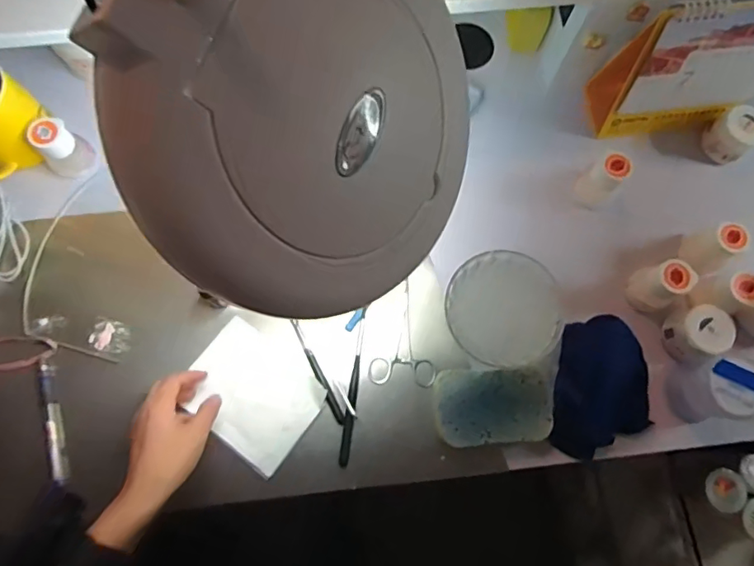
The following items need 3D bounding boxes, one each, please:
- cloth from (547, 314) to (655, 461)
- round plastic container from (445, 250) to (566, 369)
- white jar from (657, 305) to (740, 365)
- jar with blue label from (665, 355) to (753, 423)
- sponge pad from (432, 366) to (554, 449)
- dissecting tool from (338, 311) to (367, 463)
[{"bbox_3d":[0.241,0.112,0.560,0.099,0.014,0.147,10,76,1],"label":"cloth"},{"bbox_3d":[0.136,0.029,0.562,0.112,0.032,0.121,0,76,-2],"label":"round plastic container"},{"bbox_3d":[0.339,0.053,0.555,0.055,0.049,0.049,-27,78,-8],"label":"white jar"},{"bbox_3d":[0.344,0.109,0.534,0.059,0.077,0.063,1,76,-1],"label":"jar with blue label"},{"bbox_3d":[0.118,0.127,0.545,0.114,0.033,0.073,-2,76,-2],"label":"sponge pad"},{"bbox_3d":[-0.024,0.110,0.560,0.011,0.005,0.164,8,76,0],"label":"dissecting tool"}]

